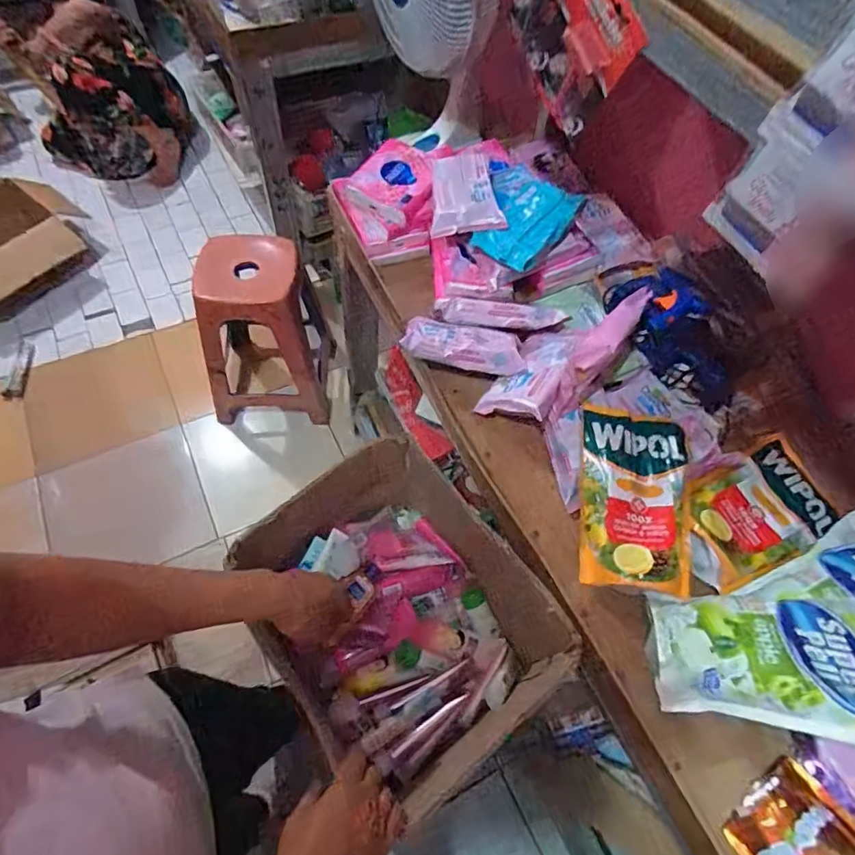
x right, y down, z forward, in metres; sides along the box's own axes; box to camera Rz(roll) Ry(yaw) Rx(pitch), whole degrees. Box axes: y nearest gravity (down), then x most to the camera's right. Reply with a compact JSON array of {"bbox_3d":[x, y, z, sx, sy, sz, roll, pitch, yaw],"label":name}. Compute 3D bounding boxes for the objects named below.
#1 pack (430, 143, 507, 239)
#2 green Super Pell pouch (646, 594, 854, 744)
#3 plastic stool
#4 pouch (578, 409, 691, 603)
[{"bbox_3d":[0.051,-0.356,0.789,0.100,0.046,0.149,-5,61,-7],"label":"pack"},{"bbox_3d":[0.350,0.232,0.524,0.227,0.057,0.132,8,61,0],"label":"green Super Pell pouch"},{"bbox_3d":[-0.444,-0.281,1.432,0.314,0.466,0.346,1,61,-4],"label":"plastic stool"},{"bbox_3d":[0.251,0.079,0.629,0.120,0.038,0.228,9,61,1],"label":"pouch"}]

